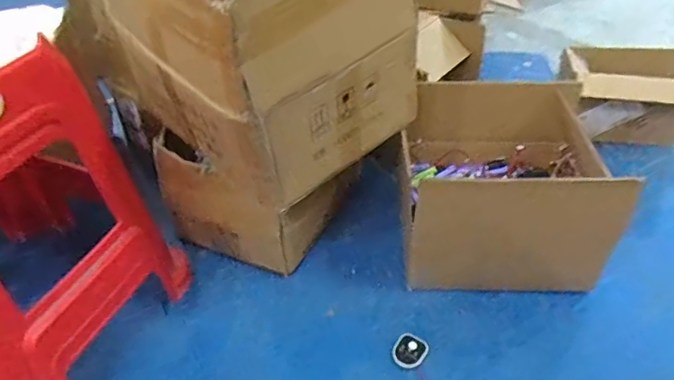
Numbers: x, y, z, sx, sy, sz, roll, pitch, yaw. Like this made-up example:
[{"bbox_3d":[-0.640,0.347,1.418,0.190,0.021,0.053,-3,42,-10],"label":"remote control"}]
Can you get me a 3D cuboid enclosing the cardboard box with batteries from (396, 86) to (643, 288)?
[{"bbox_3d":[0.296,-0.015,1.004,0.350,0.256,0.346,1,42,3],"label":"cardboard box with batteries"}]

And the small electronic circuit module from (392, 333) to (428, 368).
[{"bbox_3d":[0.122,0.267,0.878,0.054,0.014,0.057,16,45,18],"label":"small electronic circuit module"}]

